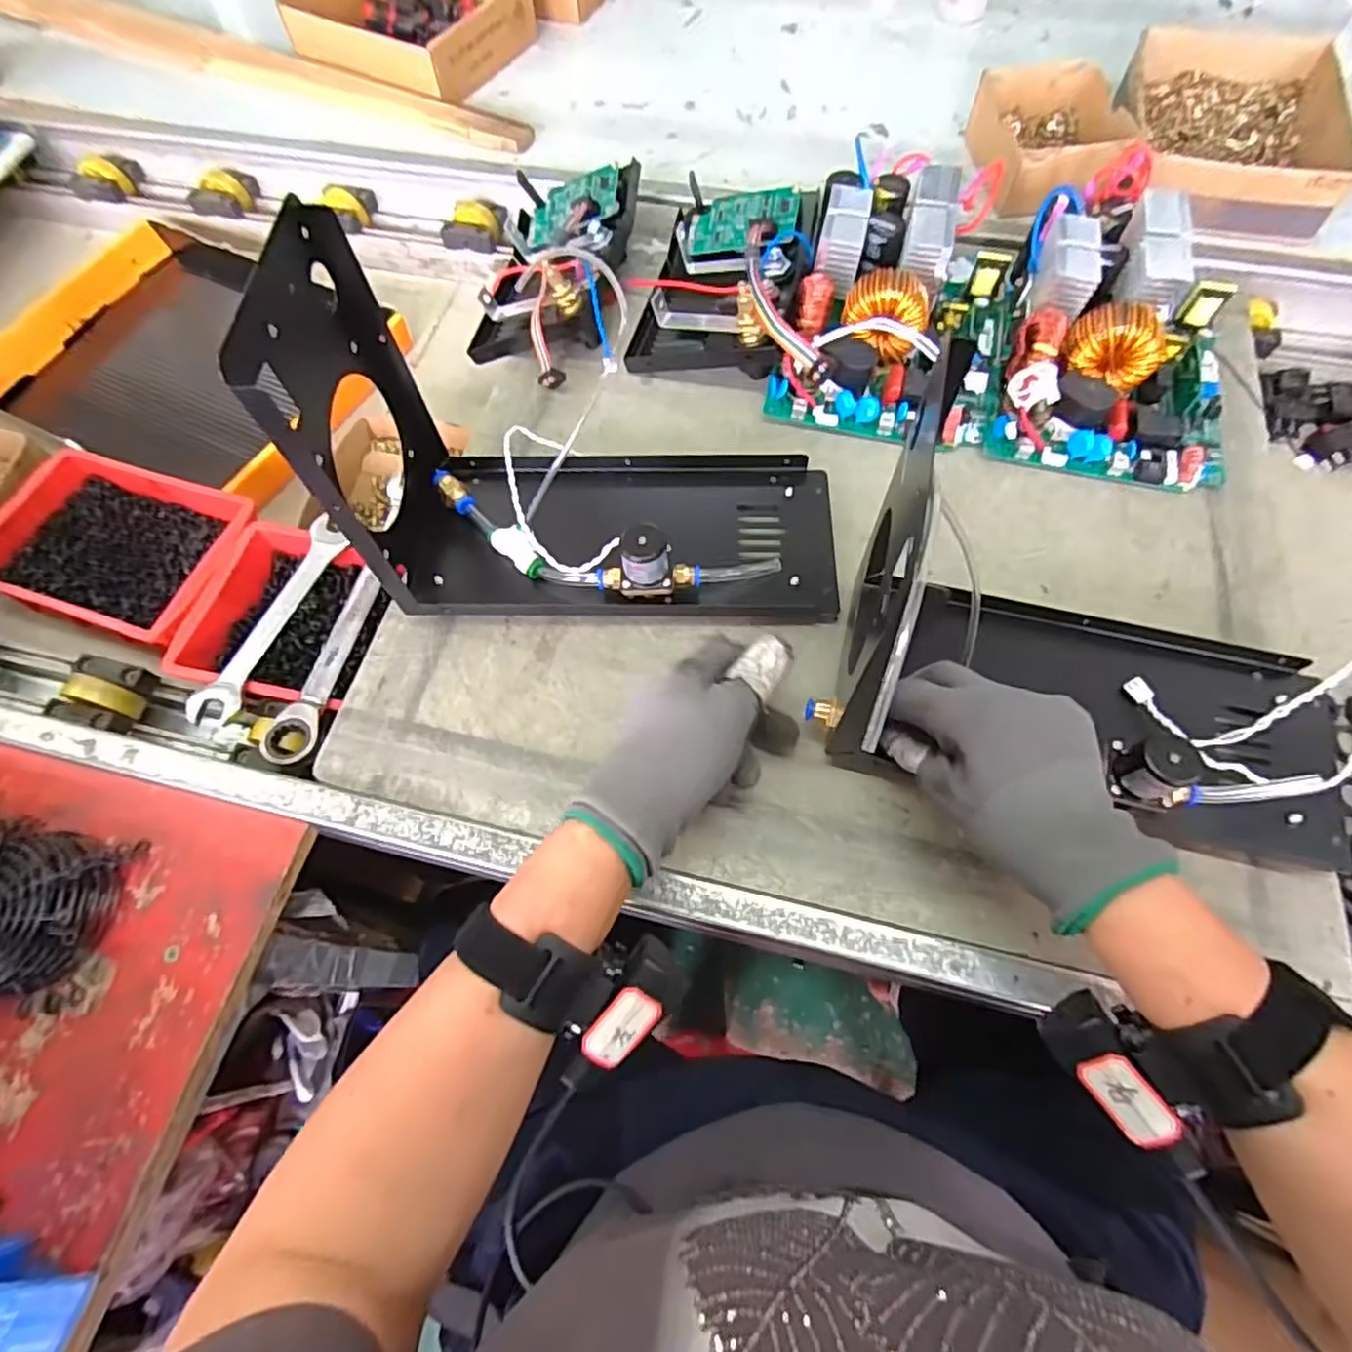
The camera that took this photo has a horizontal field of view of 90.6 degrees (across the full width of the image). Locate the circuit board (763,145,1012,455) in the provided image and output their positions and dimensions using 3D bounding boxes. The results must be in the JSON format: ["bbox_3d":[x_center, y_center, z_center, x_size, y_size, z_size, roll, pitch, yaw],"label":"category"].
[{"bbox_3d":[0.183,-0.293,0.527,0.169,0.076,0.231,15,68,7],"label":"circuit board"}]

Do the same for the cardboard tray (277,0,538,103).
[{"bbox_3d":[-0.299,-0.736,0.749,0.234,0.046,0.198,25,70,11],"label":"cardboard tray"}]

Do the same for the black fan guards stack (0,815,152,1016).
[{"bbox_3d":[-0.379,0.138,0.375,0.104,0.030,0.106,9,67,5],"label":"black fan guards stack"}]

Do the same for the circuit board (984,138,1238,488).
[{"bbox_3d":[0.341,-0.273,0.510,0.166,0.074,0.252,11,68,6],"label":"circuit board"}]

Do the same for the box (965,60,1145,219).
[{"bbox_3d":[0.345,-0.490,0.615,0.126,0.057,0.154,3,67,2],"label":"box"}]

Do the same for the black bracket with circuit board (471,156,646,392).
[{"bbox_3d":[-0.101,-0.347,0.564,0.130,0.060,0.224,4,67,3],"label":"black bracket with circuit board"}]

